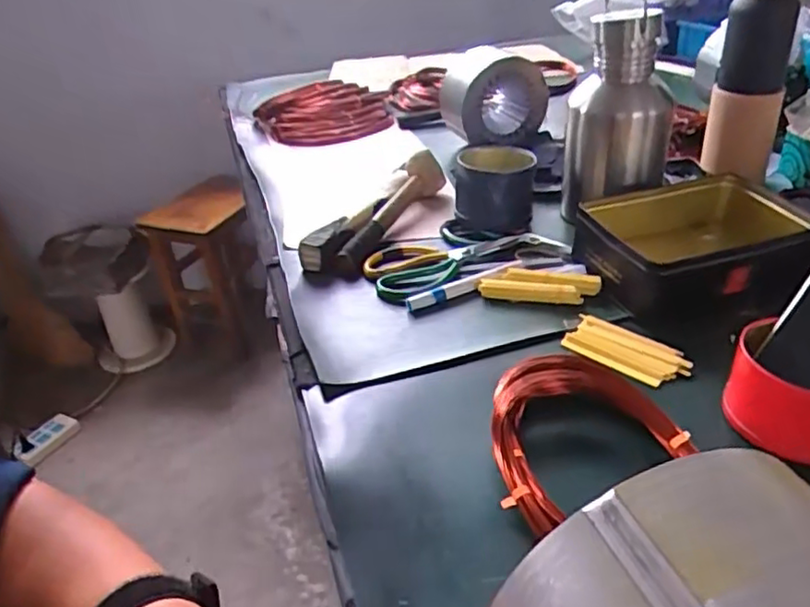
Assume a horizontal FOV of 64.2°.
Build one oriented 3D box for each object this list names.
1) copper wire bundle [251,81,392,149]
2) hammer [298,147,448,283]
[{"bbox_3d":[-0.139,-0.364,1.218,0.262,0.061,0.153,-16,34,-16],"label":"copper wire bundle"},{"bbox_3d":[-0.034,-0.120,0.841,0.069,0.055,0.268,12,37,25],"label":"hammer"}]

